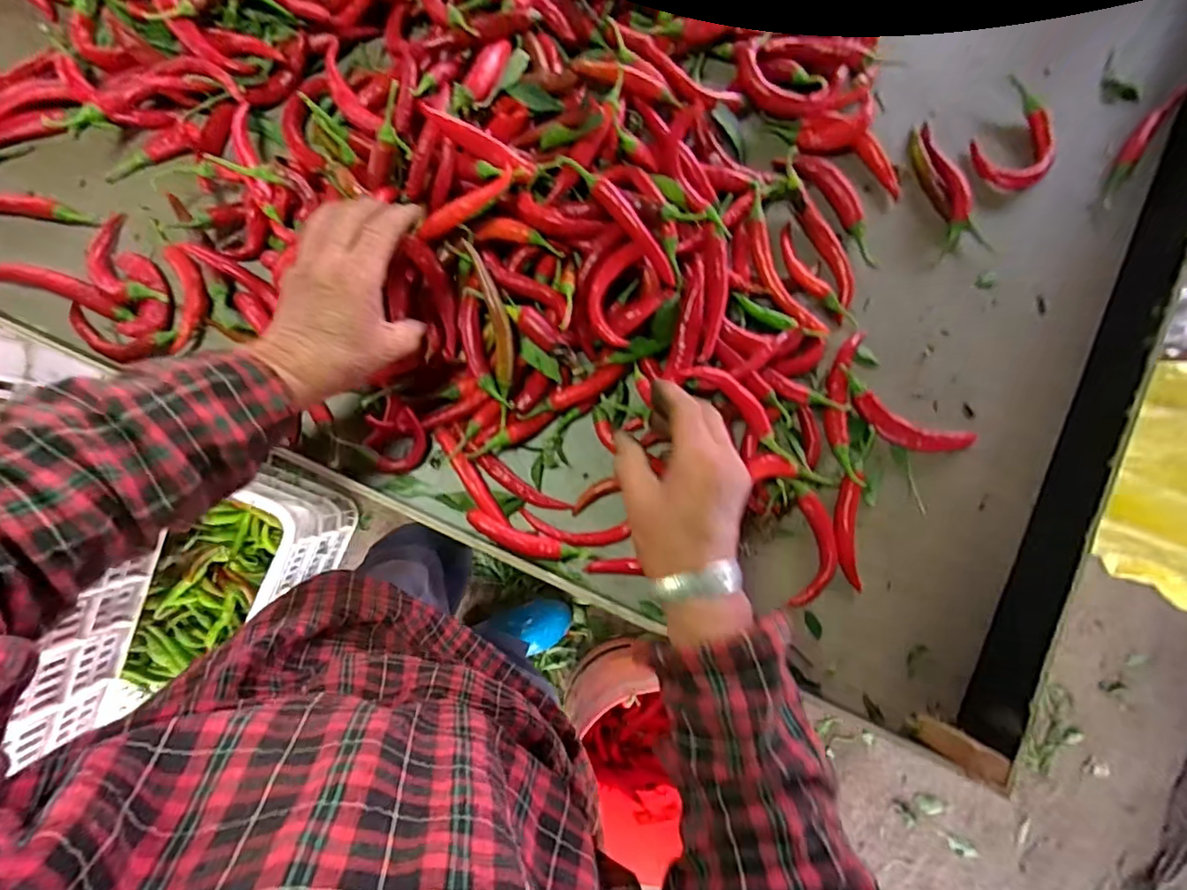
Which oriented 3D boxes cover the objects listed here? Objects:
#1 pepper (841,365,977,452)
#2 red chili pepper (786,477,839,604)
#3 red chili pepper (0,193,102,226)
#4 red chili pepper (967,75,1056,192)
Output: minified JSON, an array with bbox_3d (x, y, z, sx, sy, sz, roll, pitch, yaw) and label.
[{"bbox_3d":[0.276,-0.020,0.520,0.129,0.023,0.036,27,85,-3],"label":"pepper"},{"bbox_3d":[0.192,0.086,0.503,0.041,0.019,0.106,2,87,-4],"label":"red chili pepper"},{"bbox_3d":[-0.501,-0.203,0.496,0.137,0.013,0.037,-5,87,-5],"label":"red chili pepper"},{"bbox_3d":[0.418,-0.302,0.565,0.073,0.020,0.111,32,85,-2],"label":"red chili pepper"}]

